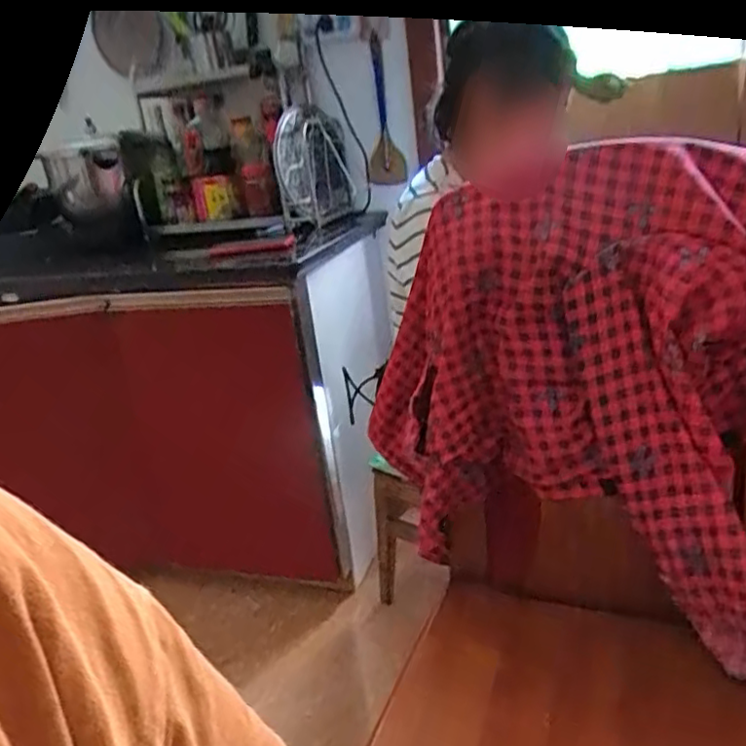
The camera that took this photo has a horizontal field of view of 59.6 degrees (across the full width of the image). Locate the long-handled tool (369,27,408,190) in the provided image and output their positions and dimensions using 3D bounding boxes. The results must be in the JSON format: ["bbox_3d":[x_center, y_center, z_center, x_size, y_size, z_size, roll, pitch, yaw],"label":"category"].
[{"bbox_3d":[0.030,-0.657,1.632,0.045,0.355,0.123,-18,27,-39],"label":"long-handled tool"}]

